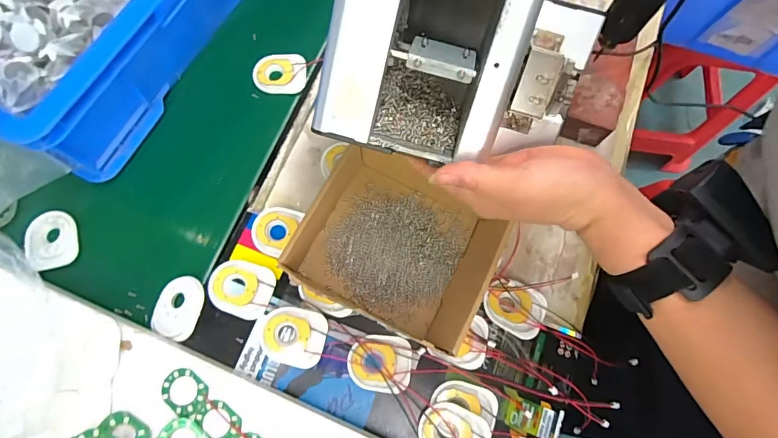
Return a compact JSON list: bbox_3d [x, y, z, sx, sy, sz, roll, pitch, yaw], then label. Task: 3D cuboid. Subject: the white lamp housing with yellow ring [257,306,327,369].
[{"bbox_3d":[-0.087,0.104,0.388,0.060,0.008,0.049,13,74,2],"label":"white lamp housing with yellow ring"}]

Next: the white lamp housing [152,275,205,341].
[{"bbox_3d":[-0.195,0.081,0.401,0.047,0.012,0.056,15,74,4],"label":"white lamp housing"}]

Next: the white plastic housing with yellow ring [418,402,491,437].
[{"bbox_3d":[0.054,0.185,0.368,0.056,0.014,0.049,21,75,4],"label":"white plastic housing with yellow ring"}]

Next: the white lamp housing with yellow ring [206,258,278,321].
[{"bbox_3d":[-0.137,0.064,0.401,0.056,0.009,0.050,17,74,3],"label":"white lamp housing with yellow ring"}]

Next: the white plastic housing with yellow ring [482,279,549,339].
[{"bbox_3d":[0.117,0.082,0.405,0.056,0.009,0.047,24,75,5],"label":"white plastic housing with yellow ring"}]

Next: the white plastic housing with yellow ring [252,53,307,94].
[{"bbox_3d":[-0.121,-0.163,0.482,0.058,0.008,0.047,-2,74,-2],"label":"white plastic housing with yellow ring"}]

